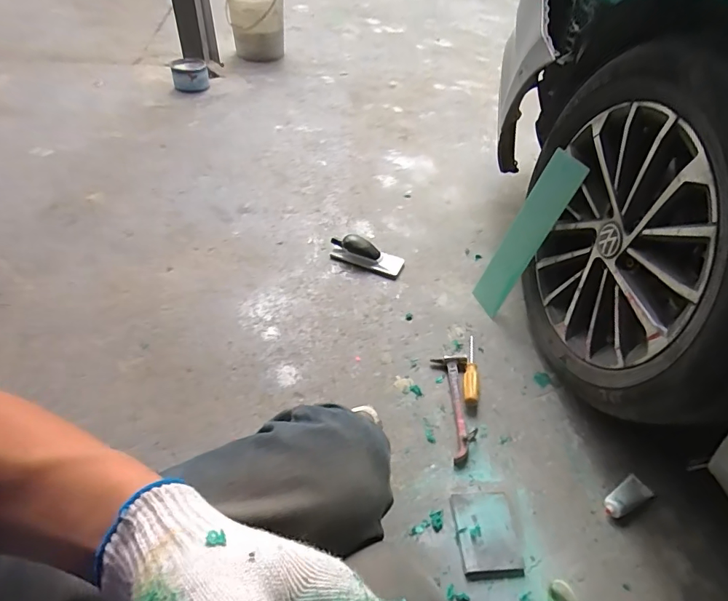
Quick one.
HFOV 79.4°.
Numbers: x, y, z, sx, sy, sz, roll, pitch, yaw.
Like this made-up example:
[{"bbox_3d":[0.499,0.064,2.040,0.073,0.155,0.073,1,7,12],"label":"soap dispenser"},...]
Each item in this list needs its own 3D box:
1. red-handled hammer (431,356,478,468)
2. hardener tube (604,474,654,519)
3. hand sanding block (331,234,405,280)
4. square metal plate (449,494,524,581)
[{"bbox_3d":[0.186,0.213,0.893,0.071,0.019,0.244,3,45,-1],"label":"red-handled hammer"},{"bbox_3d":[0.471,0.352,0.788,0.104,0.020,0.043,-18,49,-20],"label":"hardener tube"},{"bbox_3d":[0.006,-0.123,1.191,0.206,0.057,0.065,20,47,15],"label":"hand sanding block"},{"bbox_3d":[0.203,0.388,0.728,0.095,0.012,0.126,-1,45,-4],"label":"square metal plate"}]

